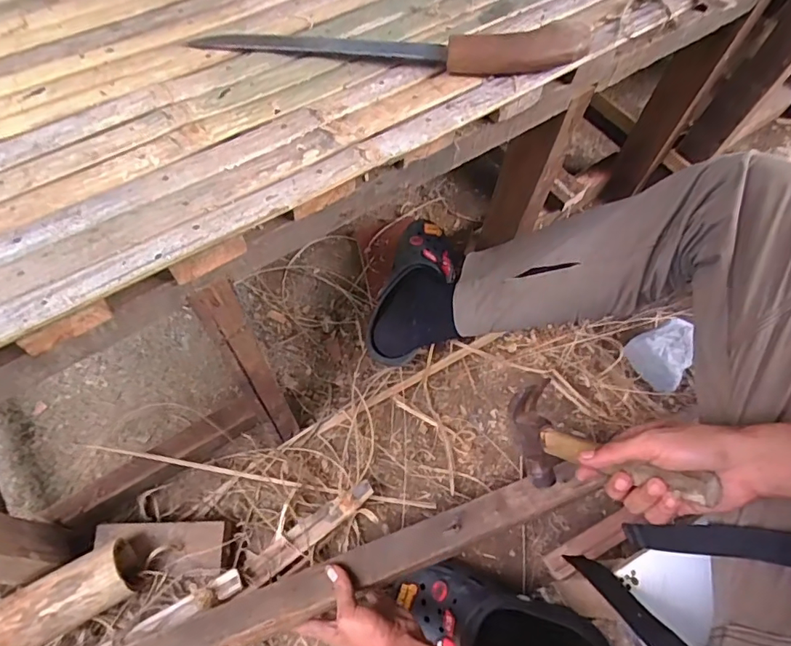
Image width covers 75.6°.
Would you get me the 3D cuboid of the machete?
[{"bbox_3d":[-0.006,-0.253,0.460,0.351,0.033,0.051,4,61,0],"label":"machete"}]

